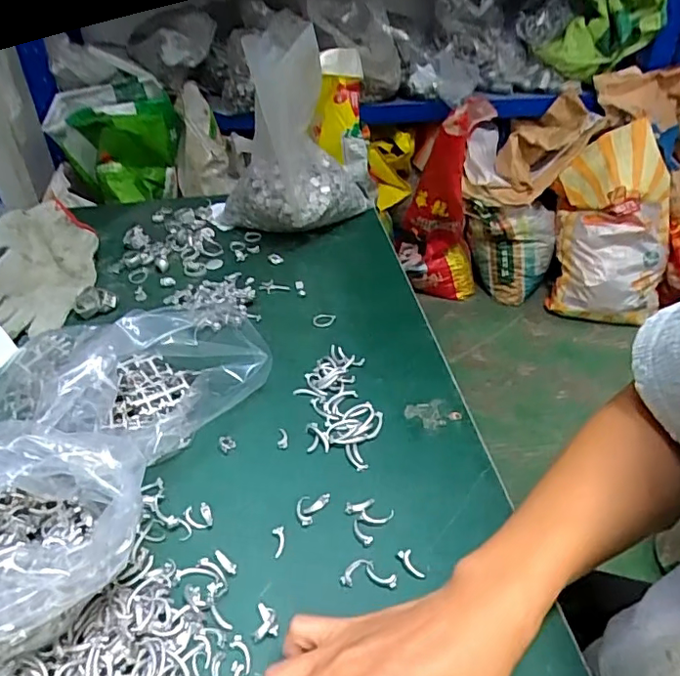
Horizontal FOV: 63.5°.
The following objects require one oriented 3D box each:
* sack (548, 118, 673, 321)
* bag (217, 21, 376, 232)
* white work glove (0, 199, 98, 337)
[{"bbox_3d":[0.855,-0.353,1.721,0.327,0.602,0.141,2,10,10],"label":"sack"},{"bbox_3d":[-0.052,-0.243,0.654,0.175,0.232,0.125,-31,48,-35],"label":"bag"},{"bbox_3d":[-0.326,-0.077,0.572,0.109,0.061,0.156,-2,39,-5],"label":"white work glove"}]

